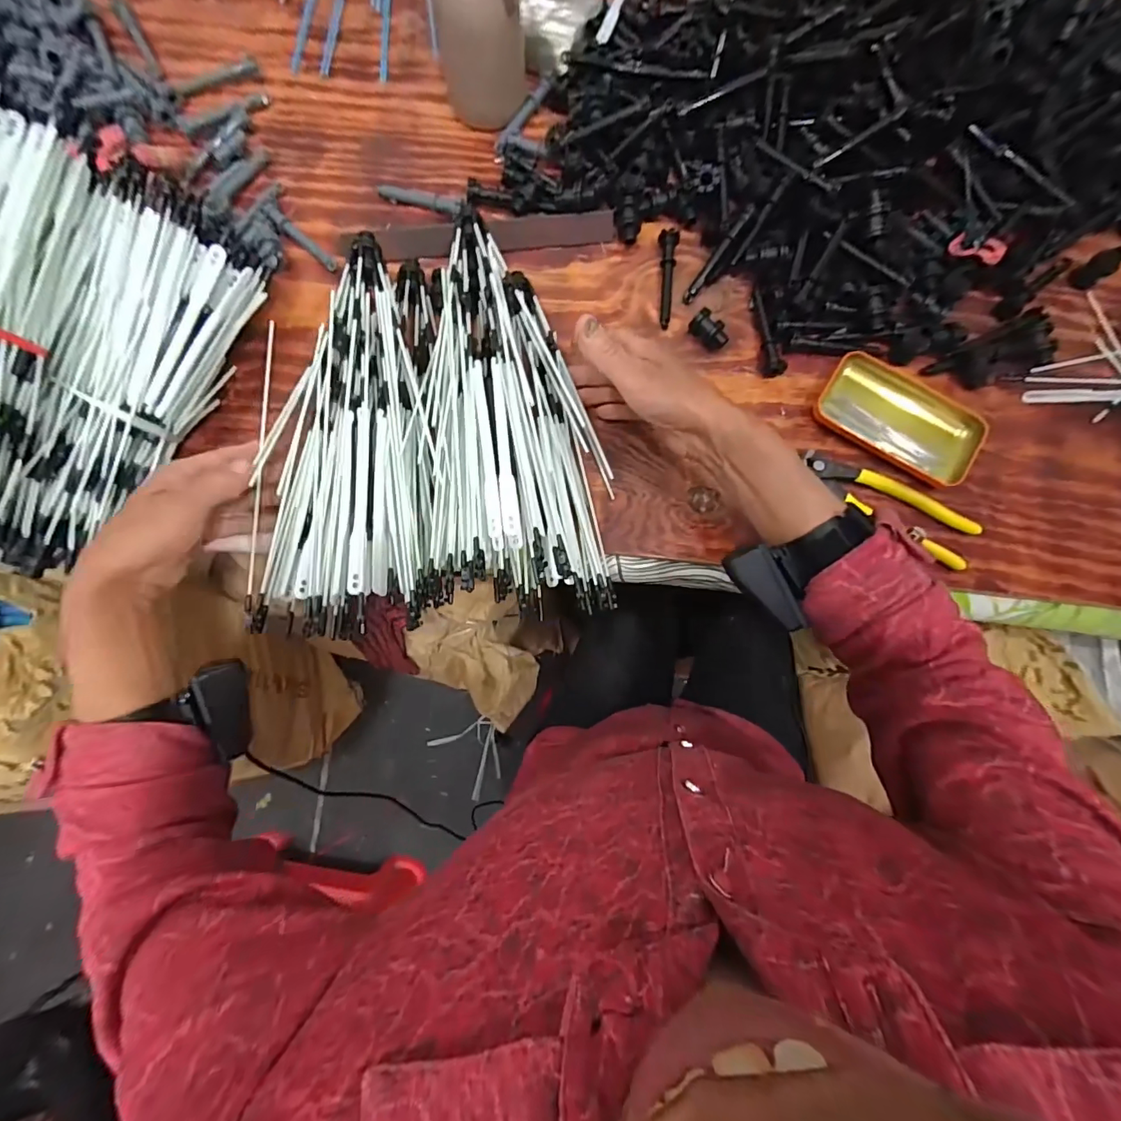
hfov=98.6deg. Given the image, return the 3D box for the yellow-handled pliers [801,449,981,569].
[{"bbox_3d":[0.293,-0.050,0.436,0.162,0.020,0.041,30,81,4],"label":"yellow-handled pliers"}]

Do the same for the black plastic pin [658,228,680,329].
[{"bbox_3d":[0.103,-0.274,0.469,0.018,0.017,0.096,5,80,0],"label":"black plastic pin"}]

